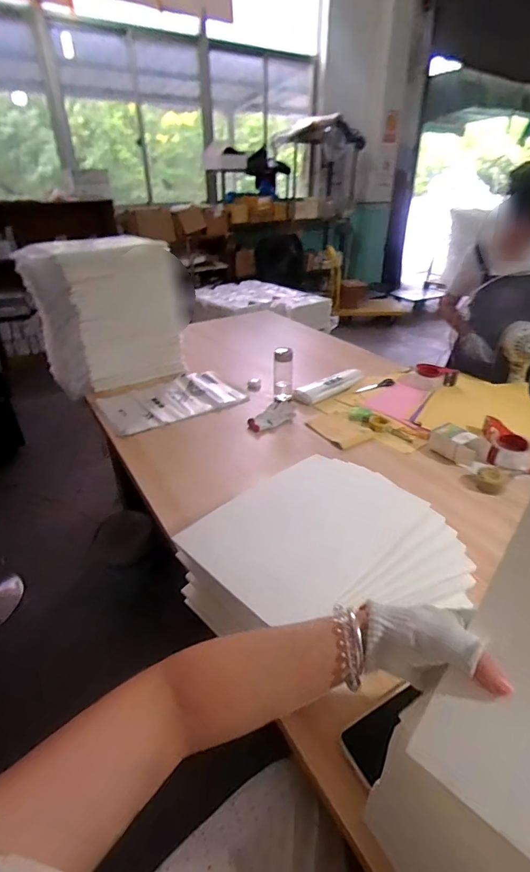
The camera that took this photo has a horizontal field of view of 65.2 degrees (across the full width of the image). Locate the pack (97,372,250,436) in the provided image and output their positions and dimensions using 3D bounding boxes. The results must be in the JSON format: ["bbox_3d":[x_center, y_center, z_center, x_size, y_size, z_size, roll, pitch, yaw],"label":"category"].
[{"bbox_3d":[-0.329,-0.135,1.494,0.482,0.051,0.311,-21,33,-31],"label":"pack"}]

